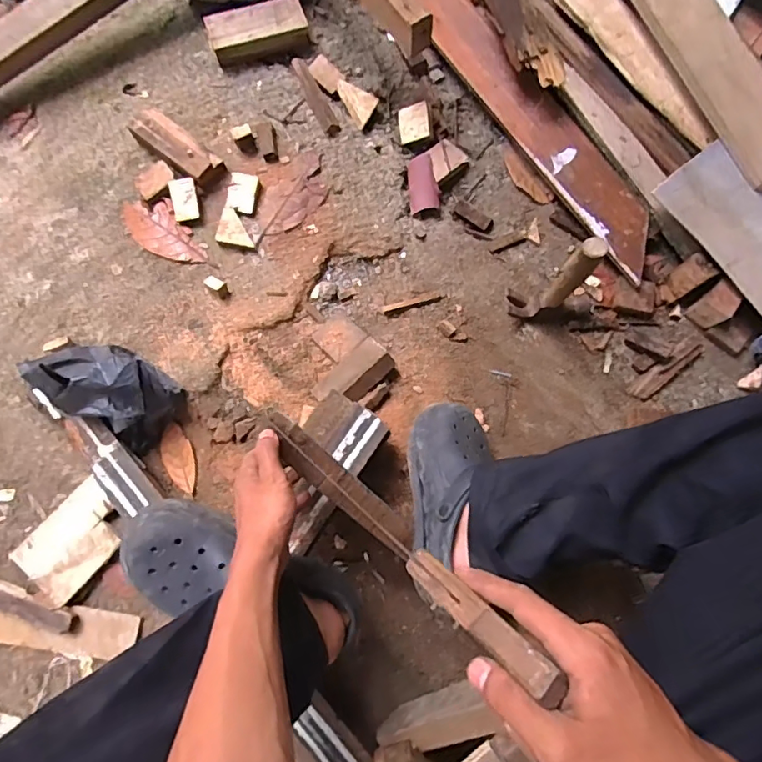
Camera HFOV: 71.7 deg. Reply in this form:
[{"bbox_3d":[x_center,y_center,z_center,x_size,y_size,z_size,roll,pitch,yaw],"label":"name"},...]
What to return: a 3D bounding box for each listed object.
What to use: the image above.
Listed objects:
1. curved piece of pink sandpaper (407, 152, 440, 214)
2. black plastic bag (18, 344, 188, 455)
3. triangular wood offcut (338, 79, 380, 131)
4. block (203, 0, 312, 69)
[{"bbox_3d":[0.066,-0.311,0.822,0.045,0.017,0.100,-4,80,-2],"label":"curved piece of pink sandpaper"},{"bbox_3d":[-0.376,0.001,0.711,0.185,0.100,0.106,35,81,5],"label":"black plastic bag"},{"bbox_3d":[-0.035,-0.451,0.850,0.050,0.026,0.081,-33,82,-7],"label":"triangular wood offcut"},{"bbox_3d":[-0.198,-0.562,0.852,0.157,0.050,0.064,-16,80,-4],"label":"block"}]

